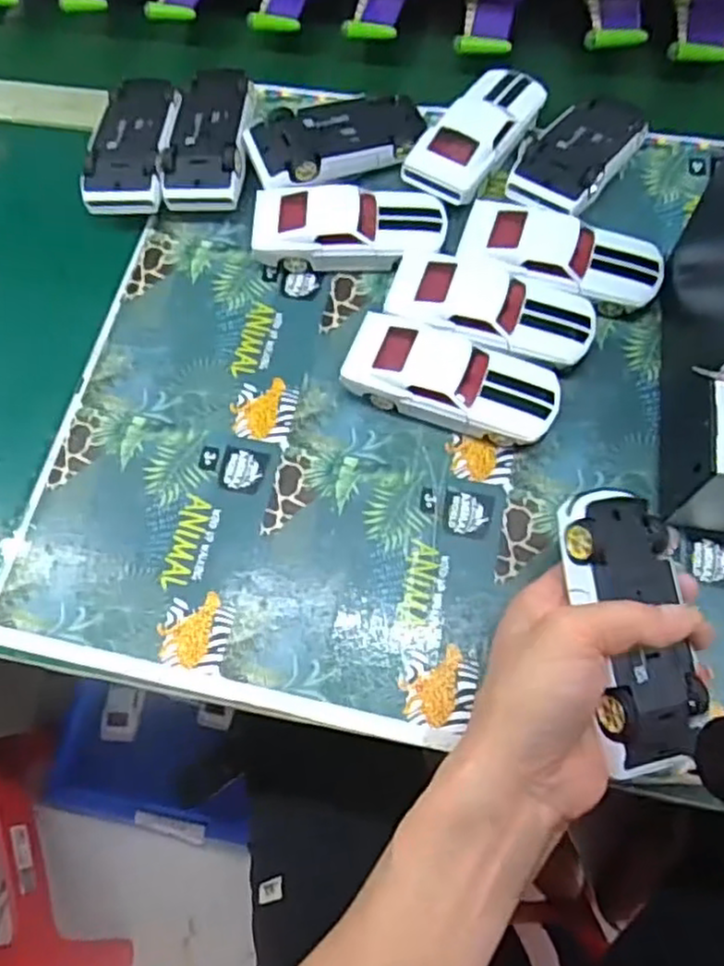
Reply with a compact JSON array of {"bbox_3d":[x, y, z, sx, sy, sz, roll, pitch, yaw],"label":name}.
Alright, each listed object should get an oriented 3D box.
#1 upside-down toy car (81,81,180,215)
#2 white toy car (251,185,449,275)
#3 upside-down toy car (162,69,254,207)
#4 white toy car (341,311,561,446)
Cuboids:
[{"bbox_3d":[-0.163,-0.247,0.513,0.057,0.037,0.128,1,68,3],"label":"upside-down toy car"},{"bbox_3d":[-0.009,-0.174,0.474,0.126,0.033,0.054,0,67,2],"label":"white toy car"},{"bbox_3d":[-0.108,-0.251,0.509,0.054,0.034,0.124,4,67,4],"label":"upside-down toy car"},{"bbox_3d":[0.055,-0.063,0.427,0.127,0.030,0.055,19,69,10],"label":"white toy car"}]

